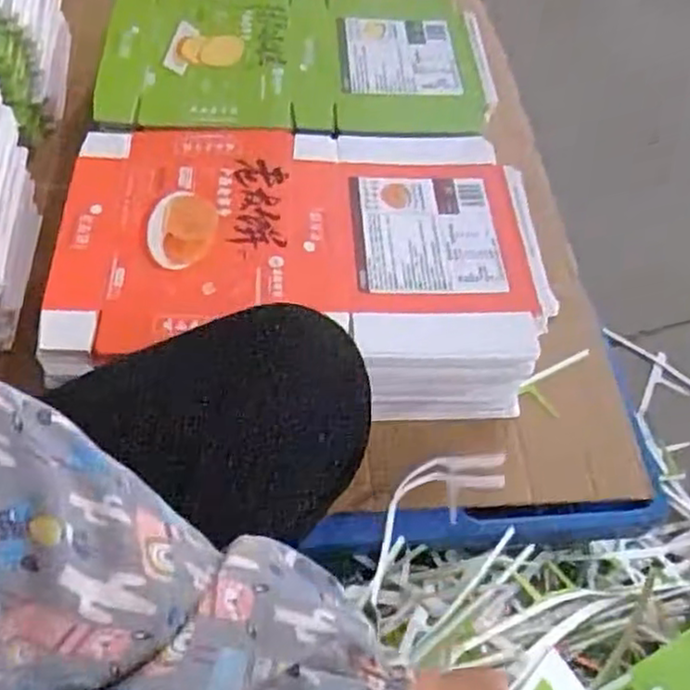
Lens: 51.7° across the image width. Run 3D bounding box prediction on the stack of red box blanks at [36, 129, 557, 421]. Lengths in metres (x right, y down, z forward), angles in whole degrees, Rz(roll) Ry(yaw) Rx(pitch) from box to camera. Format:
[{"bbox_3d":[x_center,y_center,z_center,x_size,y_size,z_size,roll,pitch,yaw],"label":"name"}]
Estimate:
[{"bbox_3d":[-0.044,-0.086,0.724,0.460,0.091,0.309,1,55,-4],"label":"stack of red box blanks"}]

